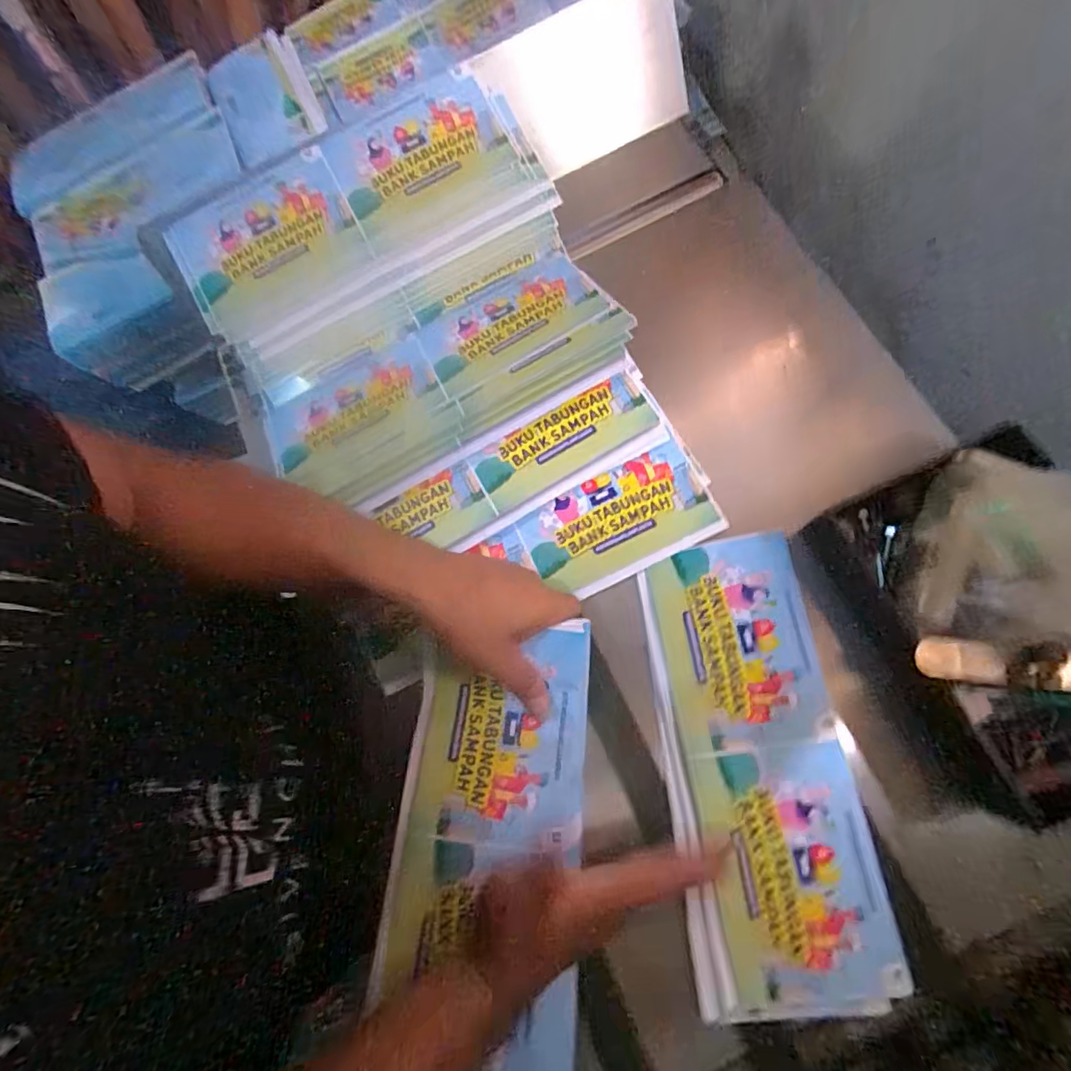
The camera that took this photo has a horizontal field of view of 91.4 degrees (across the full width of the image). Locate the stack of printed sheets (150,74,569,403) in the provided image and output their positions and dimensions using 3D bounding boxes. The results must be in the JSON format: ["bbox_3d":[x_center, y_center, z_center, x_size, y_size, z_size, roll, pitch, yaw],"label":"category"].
[{"bbox_3d":[-0.157,-0.281,0.488,0.330,0.073,0.188,-27,76,-1],"label":"stack of printed sheets"}]

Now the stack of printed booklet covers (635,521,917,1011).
[{"bbox_3d":[0.159,0.160,0.377,0.124,0.026,0.309,-7,77,4],"label":"stack of printed booklet covers"}]

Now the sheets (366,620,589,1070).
[{"bbox_3d":[-0.033,0.220,0.354,0.126,0.019,0.307,4,75,1],"label":"sheets"}]

